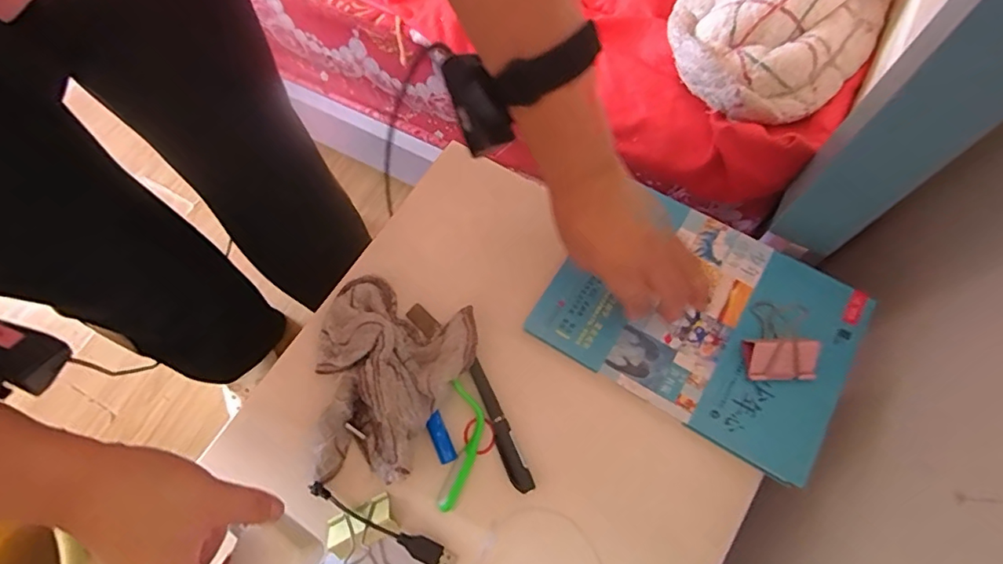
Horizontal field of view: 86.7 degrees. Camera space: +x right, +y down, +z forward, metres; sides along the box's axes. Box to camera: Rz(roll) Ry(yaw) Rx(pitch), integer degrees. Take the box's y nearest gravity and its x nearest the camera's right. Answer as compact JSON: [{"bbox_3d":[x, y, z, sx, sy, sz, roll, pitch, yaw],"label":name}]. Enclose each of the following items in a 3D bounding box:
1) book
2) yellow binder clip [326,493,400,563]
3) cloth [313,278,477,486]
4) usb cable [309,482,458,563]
[{"bbox_3d":[0.165,0.026,0.434,0.228,0.026,0.171,32,74,14],"label":"book"},{"bbox_3d":[-0.101,0.198,0.397,0.051,0.031,0.061,-28,71,-8],"label":"yellow binder clip"},{"bbox_3d":[-0.099,0.081,0.429,0.125,0.041,0.156,17,71,9],"label":"cloth"},{"bbox_3d":[-0.094,0.187,0.406,0.126,0.022,0.018,24,72,11],"label":"usb cable"}]

